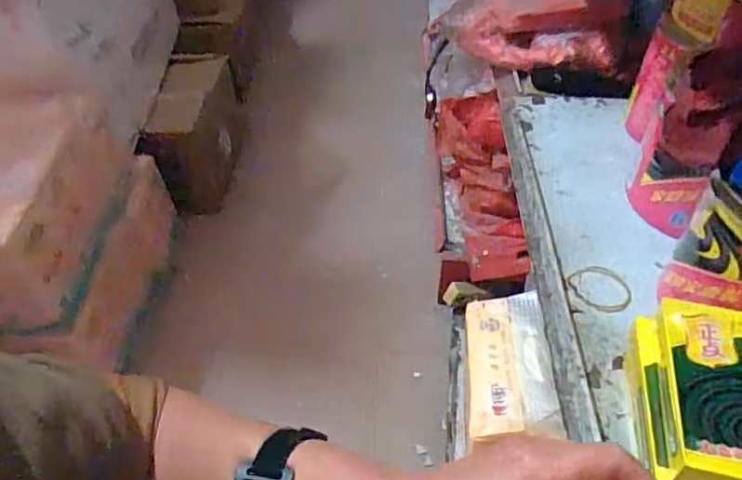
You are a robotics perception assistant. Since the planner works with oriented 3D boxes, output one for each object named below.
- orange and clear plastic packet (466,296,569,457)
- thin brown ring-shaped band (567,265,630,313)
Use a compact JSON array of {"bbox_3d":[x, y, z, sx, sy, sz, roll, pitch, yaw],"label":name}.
[{"bbox_3d":[0.156,0.136,0.678,0.088,0.031,0.188,2,44,5],"label":"orange and clear plastic packet"},{"bbox_3d":[0.220,0.046,0.566,0.056,0.004,0.054,-1,44,1],"label":"thin brown ring-shaped band"}]

